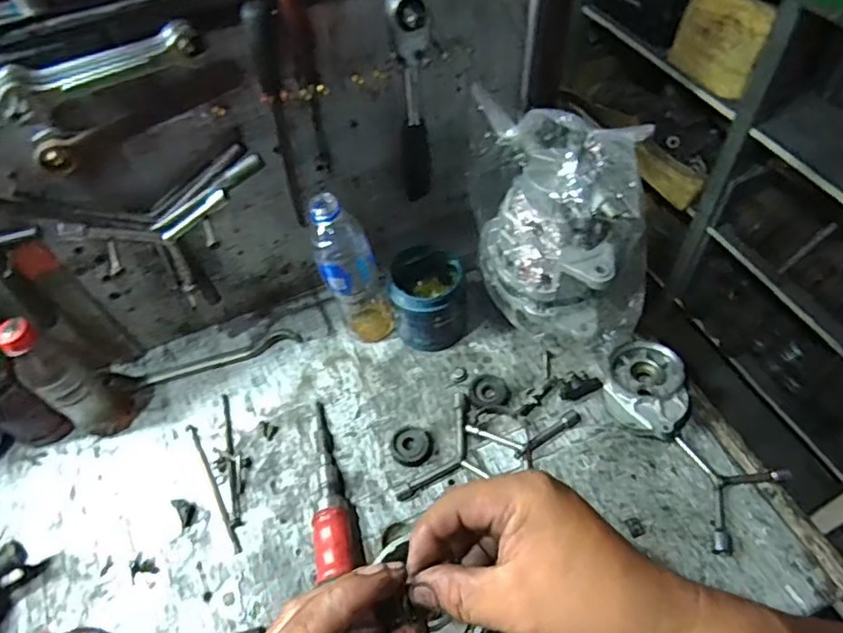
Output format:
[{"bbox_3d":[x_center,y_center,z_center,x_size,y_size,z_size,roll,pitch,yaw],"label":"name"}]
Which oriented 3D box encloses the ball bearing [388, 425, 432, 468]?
[{"bbox_3d":[-0.012,0.141,0.664,0.046,0.015,0.048,-14,53,-7],"label":"ball bearing"}]

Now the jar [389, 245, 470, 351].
[{"bbox_3d":[0.012,-0.019,0.723,0.087,0.101,0.085,-2,53,2],"label":"jar"}]

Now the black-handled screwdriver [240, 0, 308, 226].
[{"bbox_3d":[-0.136,-0.187,0.594,0.023,0.246,0.032,-22,55,-12],"label":"black-handled screwdriver"}]

